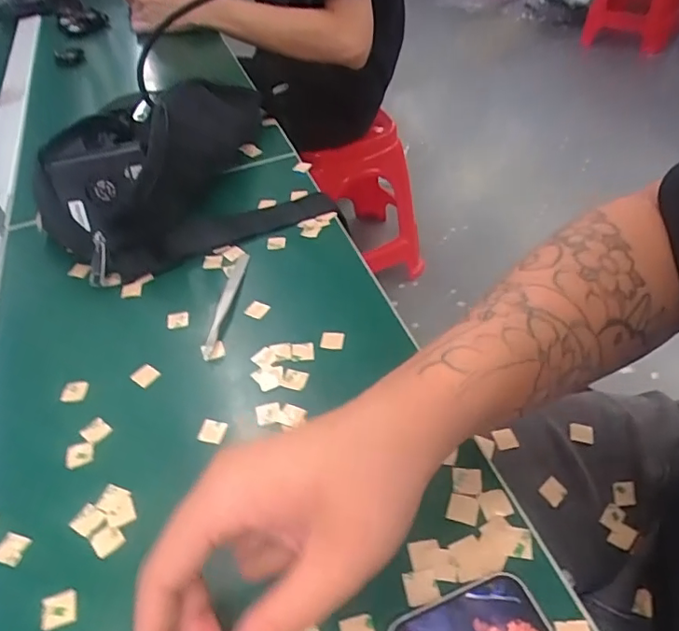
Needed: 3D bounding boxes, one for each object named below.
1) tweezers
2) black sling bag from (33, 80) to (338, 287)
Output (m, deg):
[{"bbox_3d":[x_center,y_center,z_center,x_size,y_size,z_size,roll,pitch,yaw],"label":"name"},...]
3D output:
[{"bbox_3d":[-0.089,-0.012,0.432,0.010,0.009,0.116,0,47,9],"label":"tweezers"},{"bbox_3d":[-0.161,-0.151,0.524,0.245,0.089,0.221,-24,48,-13],"label":"black sling bag"}]

